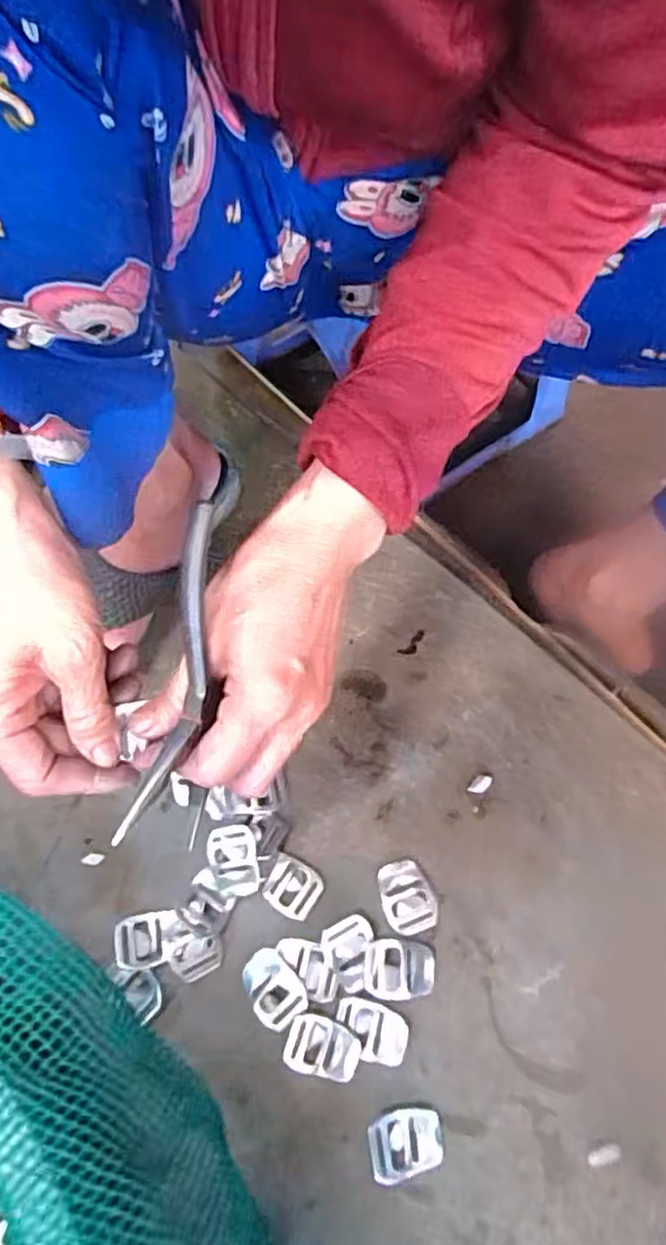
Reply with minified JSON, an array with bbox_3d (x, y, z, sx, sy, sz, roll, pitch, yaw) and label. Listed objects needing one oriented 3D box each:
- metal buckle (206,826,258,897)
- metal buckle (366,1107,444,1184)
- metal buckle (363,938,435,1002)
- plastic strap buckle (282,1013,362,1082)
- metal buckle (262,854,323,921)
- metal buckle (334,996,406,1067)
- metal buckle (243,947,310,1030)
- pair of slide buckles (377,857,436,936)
[{"bbox_3d":[-0.058,0.139,0.399,0.030,0.007,0.039,-11,85,10],"label":"metal buckle"},{"bbox_3d":[0.037,0.267,0.352,0.039,0.007,0.028,-14,67,-4],"label":"metal buckle"},{"bbox_3d":[0.037,0.193,0.381,0.038,0.004,0.030,4,67,4],"label":"metal buckle"},{"bbox_3d":[-0.006,0.229,0.368,0.039,0.006,0.028,18,68,9],"label":"plastic strap buckle"},{"bbox_3d":[-0.023,0.155,0.400,0.032,0.004,0.028,27,70,13],"label":"metal buckle"},{"bbox_3d":[0.021,0.224,0.374,0.040,0.004,0.027,19,69,10],"label":"metal buckle"},{"bbox_3d":[-0.034,0.202,0.379,0.028,0.006,0.039,-31,69,-11],"label":"metal buckle"},{"bbox_3d":[0.042,0.159,0.397,0.028,0.004,0.039,-20,67,-7],"label":"pair of slide buckles"}]

